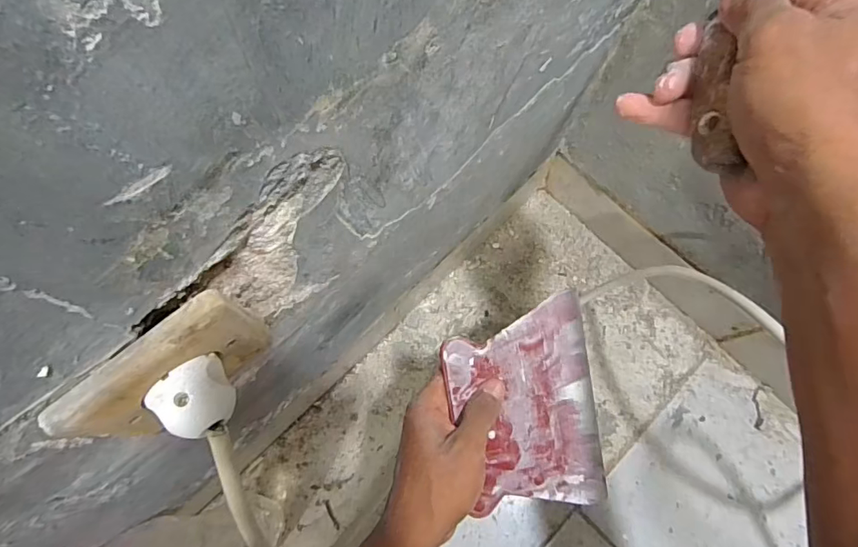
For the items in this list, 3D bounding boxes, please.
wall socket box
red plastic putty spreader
[{"bbox_3d":[-0.113,0.045,0.224,0.077,0.069,0.015,-41,77,-12],"label":"wall socket box"},{"bbox_3d":[0.077,0.109,0.390,0.121,0.004,0.161,-10,92,-16],"label":"red plastic putty spreader"}]

